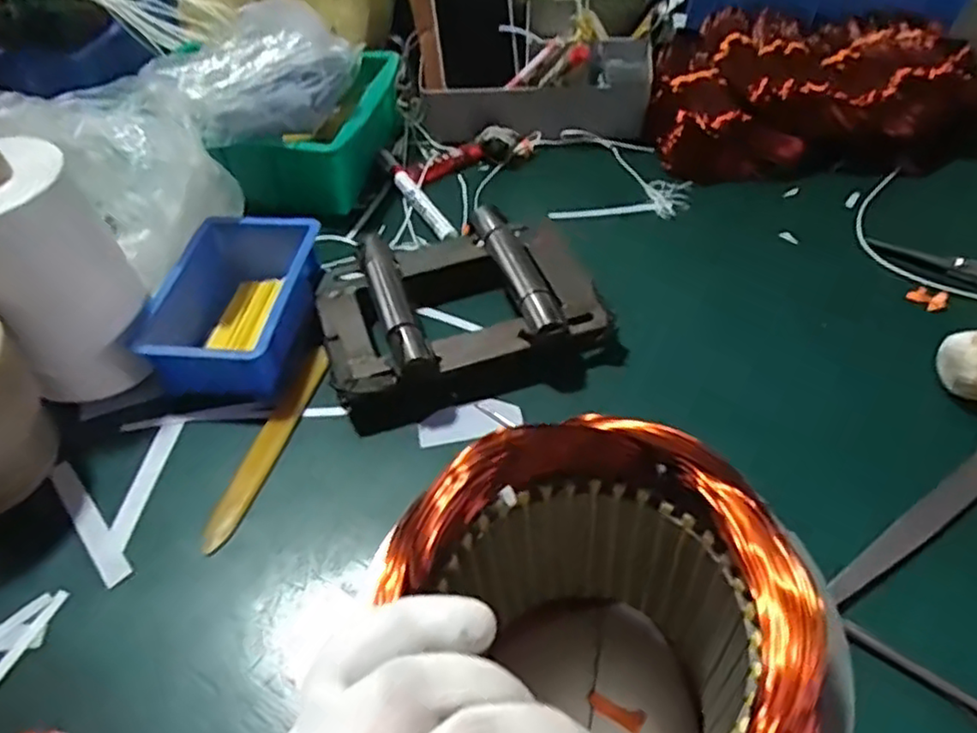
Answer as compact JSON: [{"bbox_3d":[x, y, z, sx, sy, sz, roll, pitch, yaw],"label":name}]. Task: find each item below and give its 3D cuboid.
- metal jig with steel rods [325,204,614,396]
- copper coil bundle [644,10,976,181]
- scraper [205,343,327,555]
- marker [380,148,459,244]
[{"bbox_3d":[-0.024,-0.047,0.507,0.198,0.051,0.145,-16,51,-10],"label":"metal jig with steel rods"},{"bbox_3d":[0.323,-0.268,0.667,0.334,0.083,0.193,-2,50,2],"label":"copper coil bundle"},{"bbox_3d":[-0.147,0.049,0.463,0.018,0.004,0.160,11,51,12],"label":"scraper"},{"bbox_3d":[-0.064,-0.151,0.619,0.019,0.018,0.153,-24,53,-16],"label":"marker"}]

